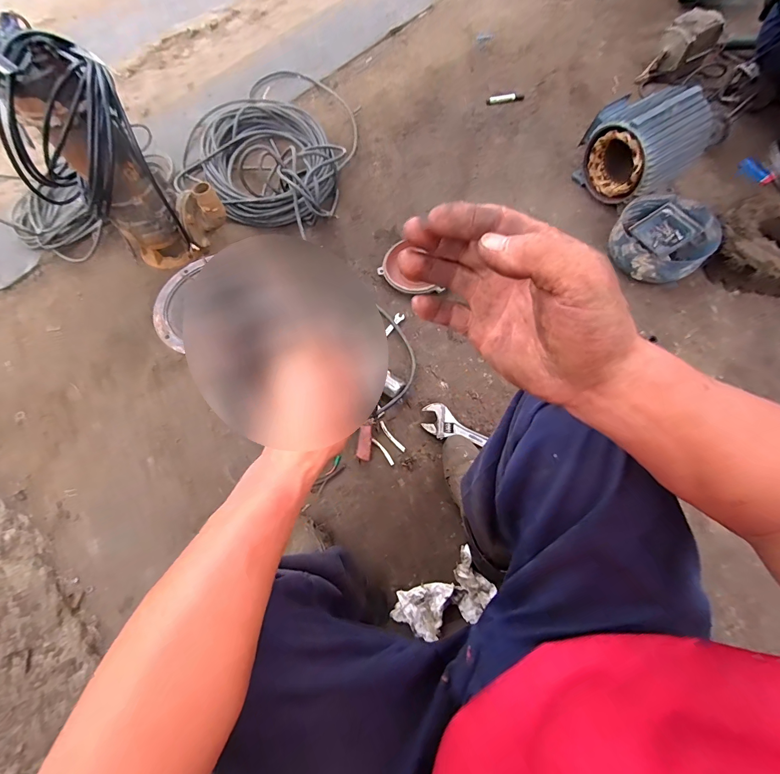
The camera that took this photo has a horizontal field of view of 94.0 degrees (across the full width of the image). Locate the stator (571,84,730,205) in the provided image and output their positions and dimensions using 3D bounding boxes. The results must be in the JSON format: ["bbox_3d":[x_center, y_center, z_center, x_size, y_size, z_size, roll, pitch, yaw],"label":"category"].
[{"bbox_3d":[0.655,-0.653,0.968,0.223,0.202,0.251,-33,71,-10],"label":"stator"}]

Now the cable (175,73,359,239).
[{"bbox_3d":[-0.393,-0.821,1.150,0.566,0.131,0.692,11,69,6],"label":"cable"}]

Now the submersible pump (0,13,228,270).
[{"bbox_3d":[-0.589,-0.496,0.836,0.267,0.479,0.189,-28,70,-9],"label":"submersible pump"}]

